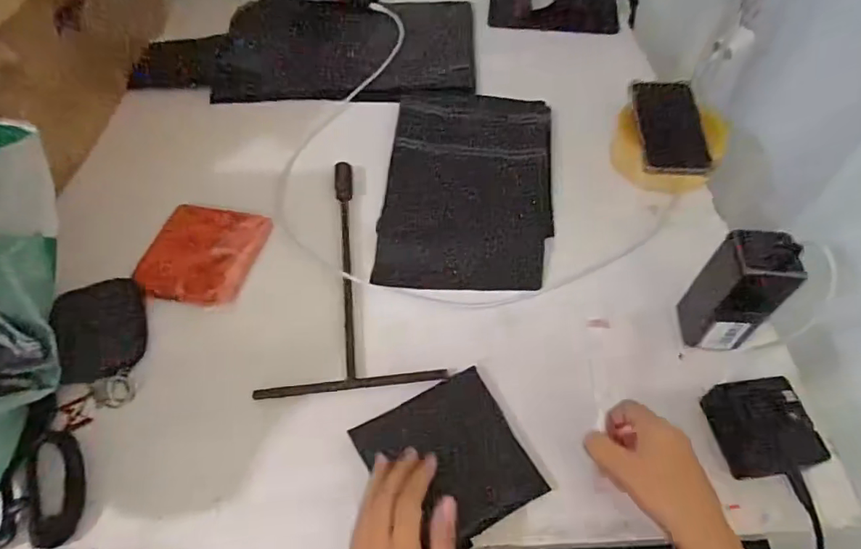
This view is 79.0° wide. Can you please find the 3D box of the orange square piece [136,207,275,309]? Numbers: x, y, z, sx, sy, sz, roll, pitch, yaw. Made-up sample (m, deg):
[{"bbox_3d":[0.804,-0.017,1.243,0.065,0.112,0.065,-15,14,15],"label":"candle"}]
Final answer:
[{"bbox_3d":[-0.254,-0.022,0.583,0.113,0.024,0.125,9,55,5],"label":"orange square piece"}]

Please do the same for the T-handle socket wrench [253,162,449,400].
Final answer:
[{"bbox_3d":[-0.091,-0.012,0.572,0.174,0.020,0.291,-5,55,-5],"label":"T-handle socket wrench"}]

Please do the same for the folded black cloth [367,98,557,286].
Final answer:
[{"bbox_3d":[0.050,-0.123,0.652,0.201,0.012,0.314,5,54,2],"label":"folded black cloth"}]

